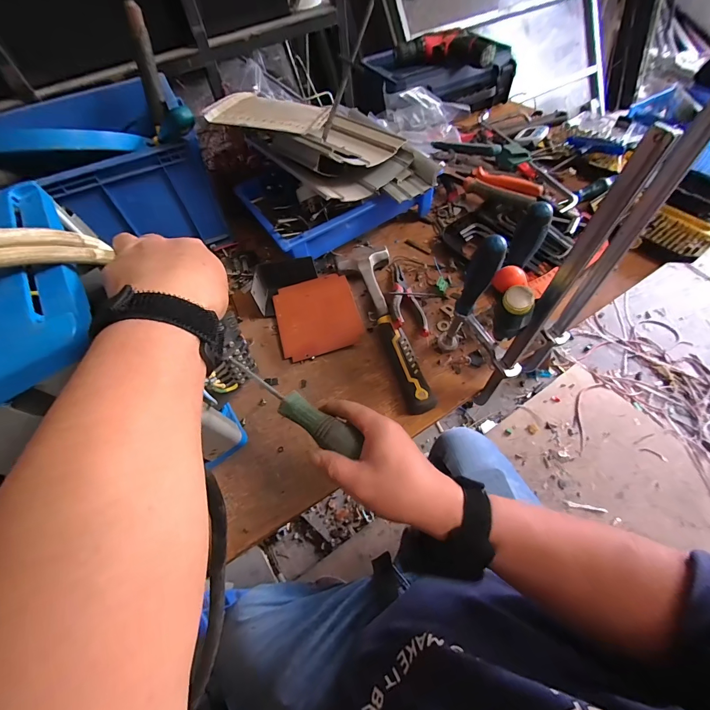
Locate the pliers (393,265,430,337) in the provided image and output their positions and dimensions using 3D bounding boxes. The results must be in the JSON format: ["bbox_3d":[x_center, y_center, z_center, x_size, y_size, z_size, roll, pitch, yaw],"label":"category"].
[{"bbox_3d":[0.082,-0.097,0.530,0.051,0.036,0.149,-5,56,2],"label":"pliers"}]

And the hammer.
[{"bbox_3d":[0.039,-0.049,0.500,0.087,0.040,0.288,-11,56,-2],"label":"hammer"}]

